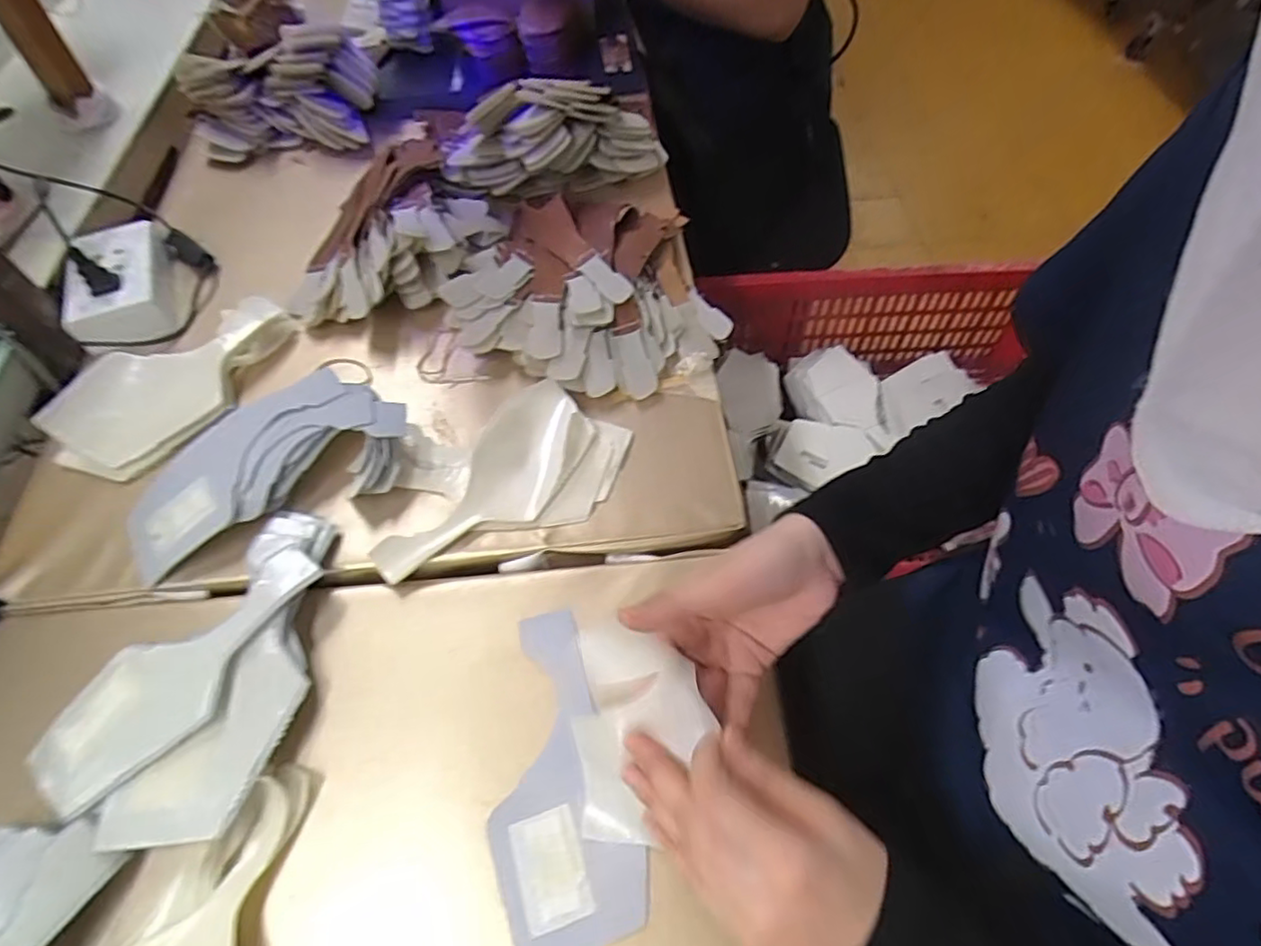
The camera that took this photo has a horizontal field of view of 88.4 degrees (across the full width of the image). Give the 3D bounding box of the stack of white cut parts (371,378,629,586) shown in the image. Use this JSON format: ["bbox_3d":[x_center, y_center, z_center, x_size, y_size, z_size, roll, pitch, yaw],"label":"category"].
[{"bbox_3d":[-0.091,0.009,0.460,0.117,0.031,0.186,30,63,19],"label":"stack of white cut parts"}]

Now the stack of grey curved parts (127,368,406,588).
[{"bbox_3d":[-0.266,-0.009,0.477,0.204,0.043,0.113,-27,61,-5],"label":"stack of grey curved parts"}]

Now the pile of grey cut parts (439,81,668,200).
[{"bbox_3d":[-0.075,-0.322,0.626,0.213,0.092,0.087,-11,58,-5],"label":"pile of grey cut parts"}]

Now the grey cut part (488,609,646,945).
[{"bbox_3d":[-0.049,0.173,0.379,0.077,0.006,0.180,-19,58,-8],"label":"grey cut part"}]

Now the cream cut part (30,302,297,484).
[{"bbox_3d":[-0.353,-0.075,0.510,0.079,0.035,0.188,39,66,23],"label":"cream cut part"}]

